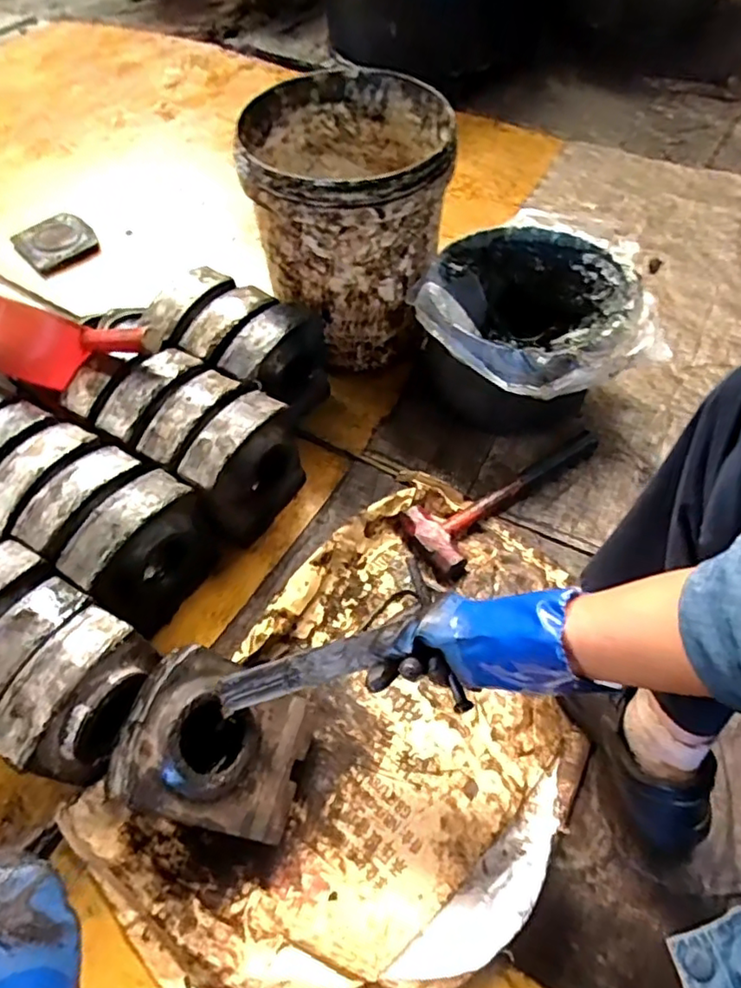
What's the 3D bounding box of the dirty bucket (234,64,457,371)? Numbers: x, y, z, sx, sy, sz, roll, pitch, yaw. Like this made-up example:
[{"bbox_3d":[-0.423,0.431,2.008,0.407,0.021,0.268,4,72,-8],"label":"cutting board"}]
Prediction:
[{"bbox_3d":[-0.036,-0.408,0.943,0.273,0.330,0.281,-1,57,2],"label":"dirty bucket"}]

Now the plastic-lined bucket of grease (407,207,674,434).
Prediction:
[{"bbox_3d":[0.245,-0.237,0.904,0.329,0.202,0.301,-1,57,2],"label":"plastic-lined bucket of grease"}]

